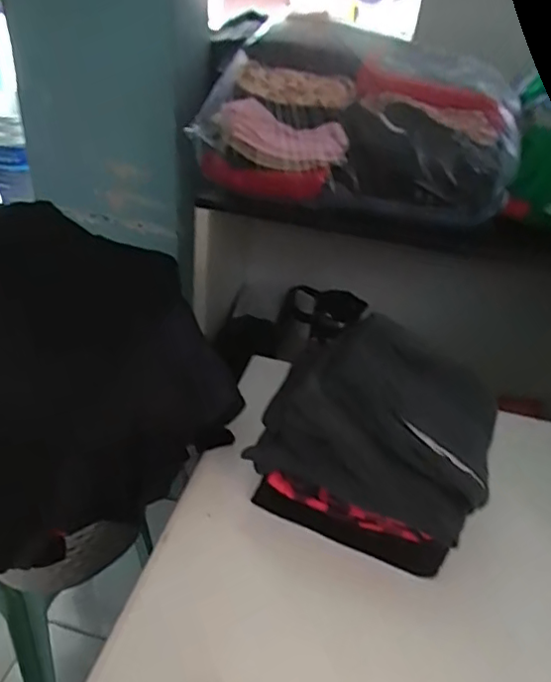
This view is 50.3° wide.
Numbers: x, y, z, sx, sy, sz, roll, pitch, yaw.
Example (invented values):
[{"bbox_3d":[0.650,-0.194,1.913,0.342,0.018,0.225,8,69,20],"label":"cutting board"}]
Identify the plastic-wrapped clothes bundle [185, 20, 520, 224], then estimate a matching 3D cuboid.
[{"bbox_3d":[0.103,-0.278,0.761,0.390,0.202,0.134,5,36,0],"label":"plastic-wrapped clothes bundle"}]

